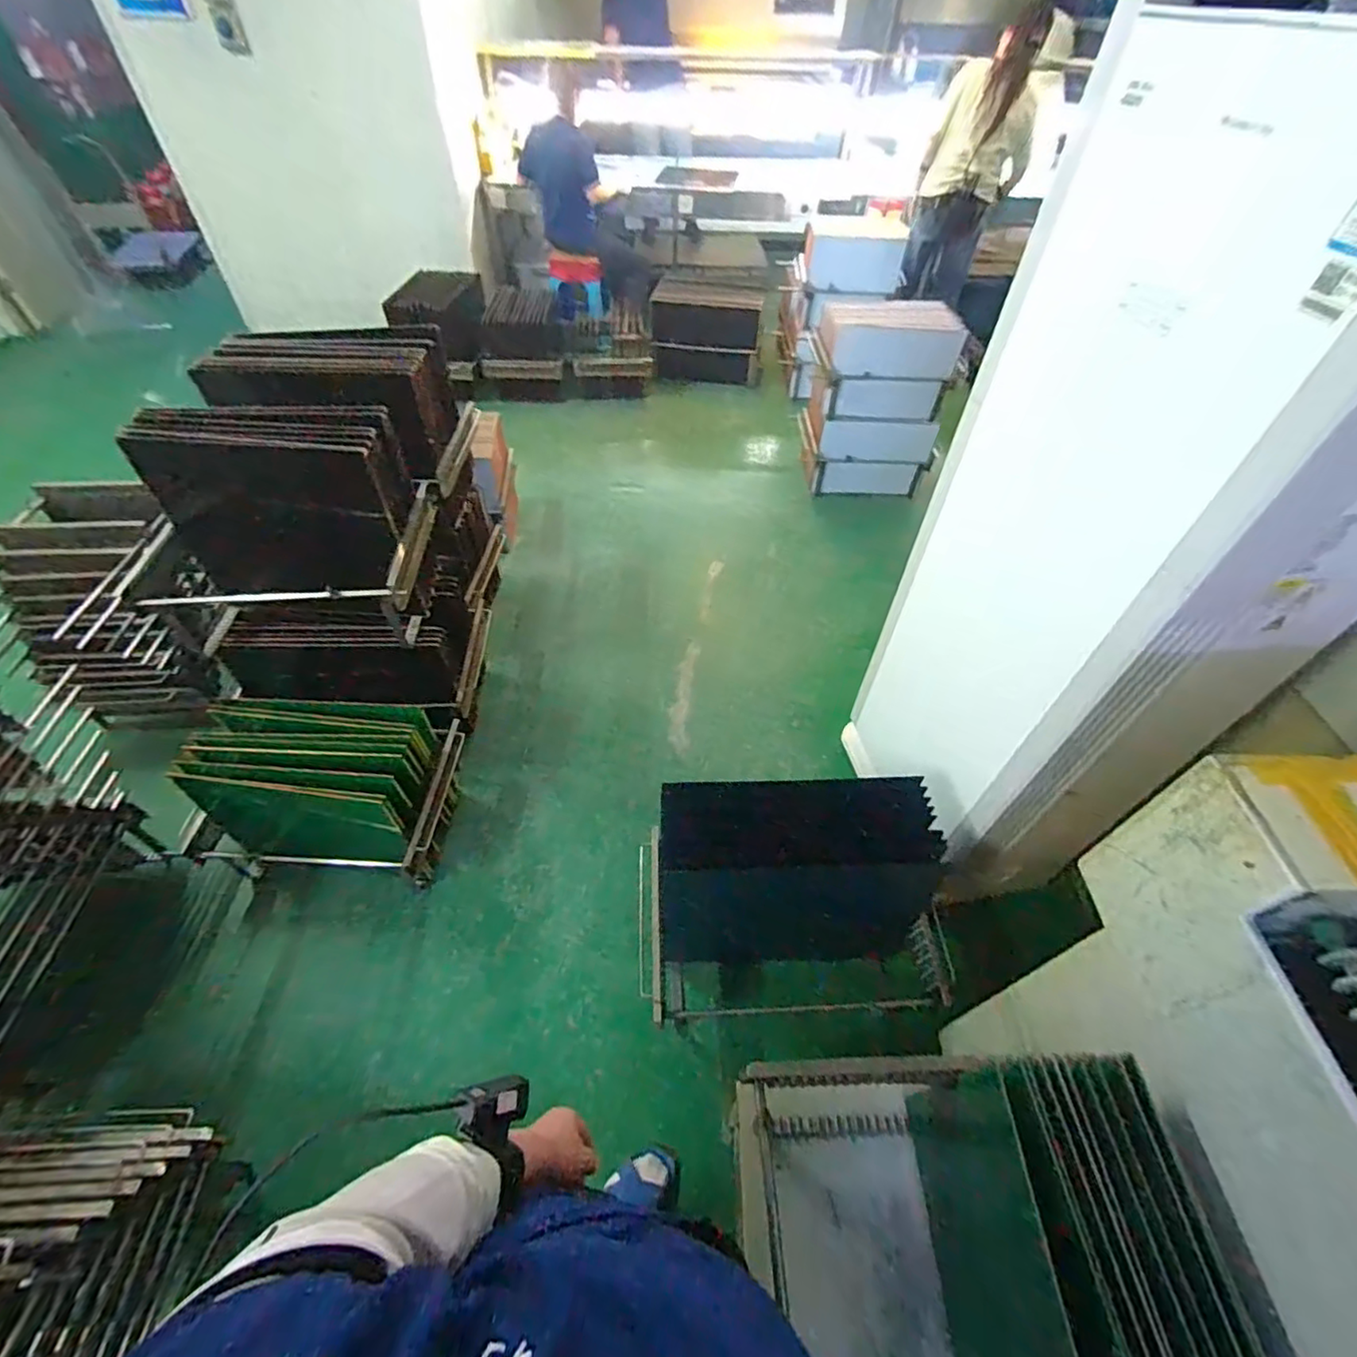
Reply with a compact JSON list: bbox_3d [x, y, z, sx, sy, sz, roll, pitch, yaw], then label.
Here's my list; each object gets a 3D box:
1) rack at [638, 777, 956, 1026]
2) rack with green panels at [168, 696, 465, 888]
[{"bbox_3d":[0.252,0.495,1.409,0.670,0.406,0.472,0,50,-2],"label":"rack"},{"bbox_3d":[-0.902,0.281,1.603,0.571,0.454,0.404,3,50,1],"label":"rack with green panels"}]

